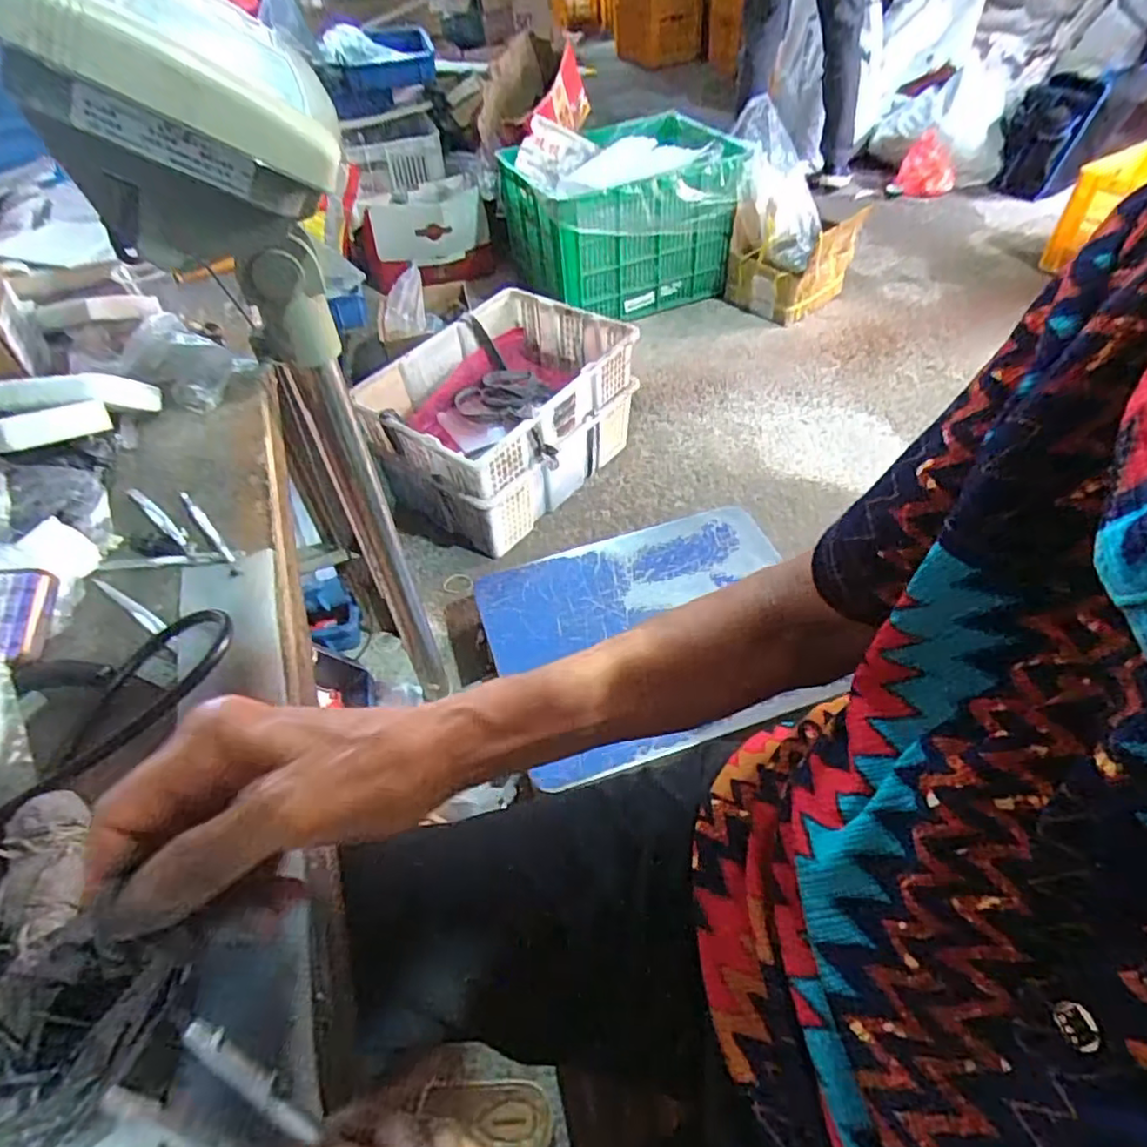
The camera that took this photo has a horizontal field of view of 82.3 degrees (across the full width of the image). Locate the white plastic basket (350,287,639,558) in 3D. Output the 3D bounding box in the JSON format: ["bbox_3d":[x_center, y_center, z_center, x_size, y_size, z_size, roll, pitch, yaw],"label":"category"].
[{"bbox_3d":[-0.148,-0.330,1.375,0.394,0.280,0.500,28,56,26],"label":"white plastic basket"}]

